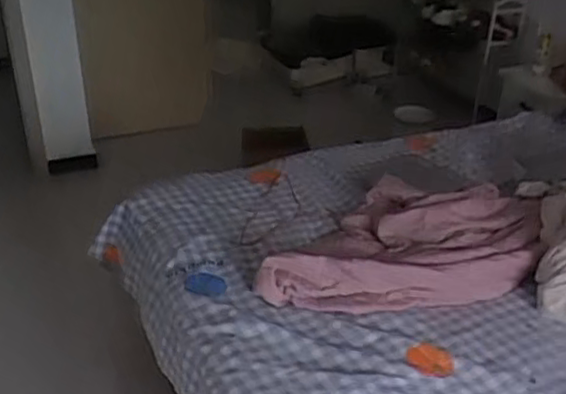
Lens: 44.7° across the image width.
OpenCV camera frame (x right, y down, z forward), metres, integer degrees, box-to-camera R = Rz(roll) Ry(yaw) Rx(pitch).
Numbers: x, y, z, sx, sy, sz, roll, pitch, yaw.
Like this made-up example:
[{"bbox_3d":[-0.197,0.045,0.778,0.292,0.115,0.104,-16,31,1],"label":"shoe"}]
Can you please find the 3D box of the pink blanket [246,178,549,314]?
[{"bbox_3d":[0.297,0.094,1.714,0.714,0.159,0.370,-2,32,-7],"label":"pink blanket"}]

